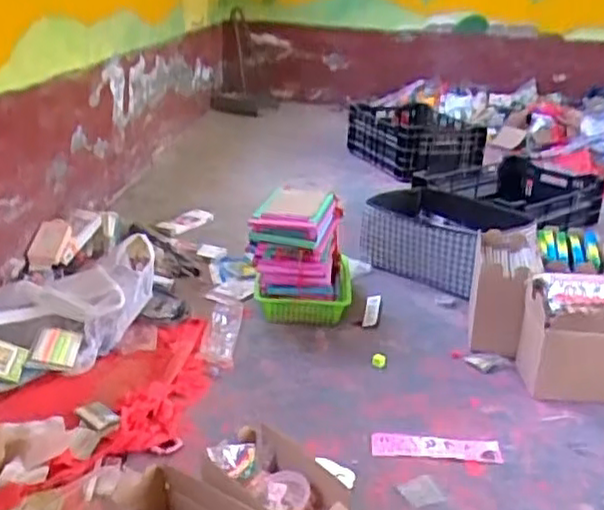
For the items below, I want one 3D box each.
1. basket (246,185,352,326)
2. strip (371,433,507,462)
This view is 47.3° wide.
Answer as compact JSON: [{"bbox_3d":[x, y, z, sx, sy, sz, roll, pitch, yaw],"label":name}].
[{"bbox_3d":[0.000,-0.017,1.750,0.257,0.322,0.267,3,22,0],"label":"basket"},{"bbox_3d":[0.246,0.352,1.269,0.234,0.005,0.060,3,22,0],"label":"strip"}]

